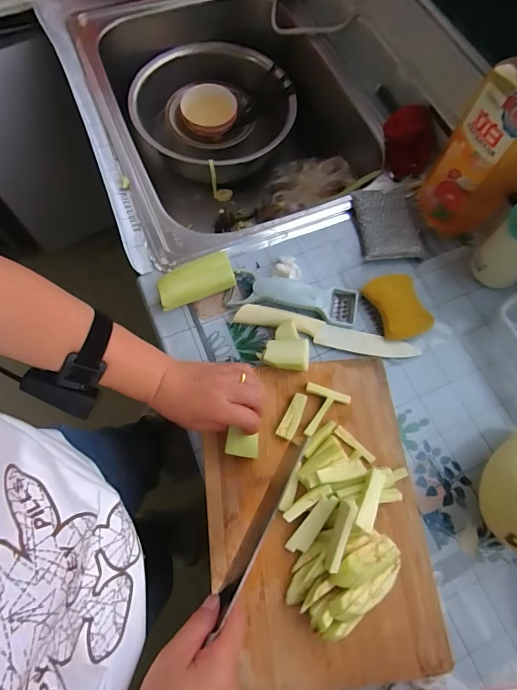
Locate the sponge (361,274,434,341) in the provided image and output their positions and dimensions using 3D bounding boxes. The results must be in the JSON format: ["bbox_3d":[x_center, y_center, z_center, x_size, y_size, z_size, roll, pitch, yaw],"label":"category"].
[{"bbox_3d":[0.191,-0.051,0.529,0.064,0.029,0.091,-19,71,-9],"label":"sponge"}]

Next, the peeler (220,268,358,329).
[{"bbox_3d":[0.047,-0.068,0.531,0.181,0.024,0.056,11,69,2],"label":"peeler"}]

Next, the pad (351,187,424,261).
[{"bbox_3d":[0.198,-0.187,0.585,0.092,0.021,0.132,-4,69,-4],"label":"pad"}]

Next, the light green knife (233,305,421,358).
[{"bbox_3d":[0.092,-0.017,0.516,0.247,0.022,0.032,12,69,2],"label":"light green knife"}]

